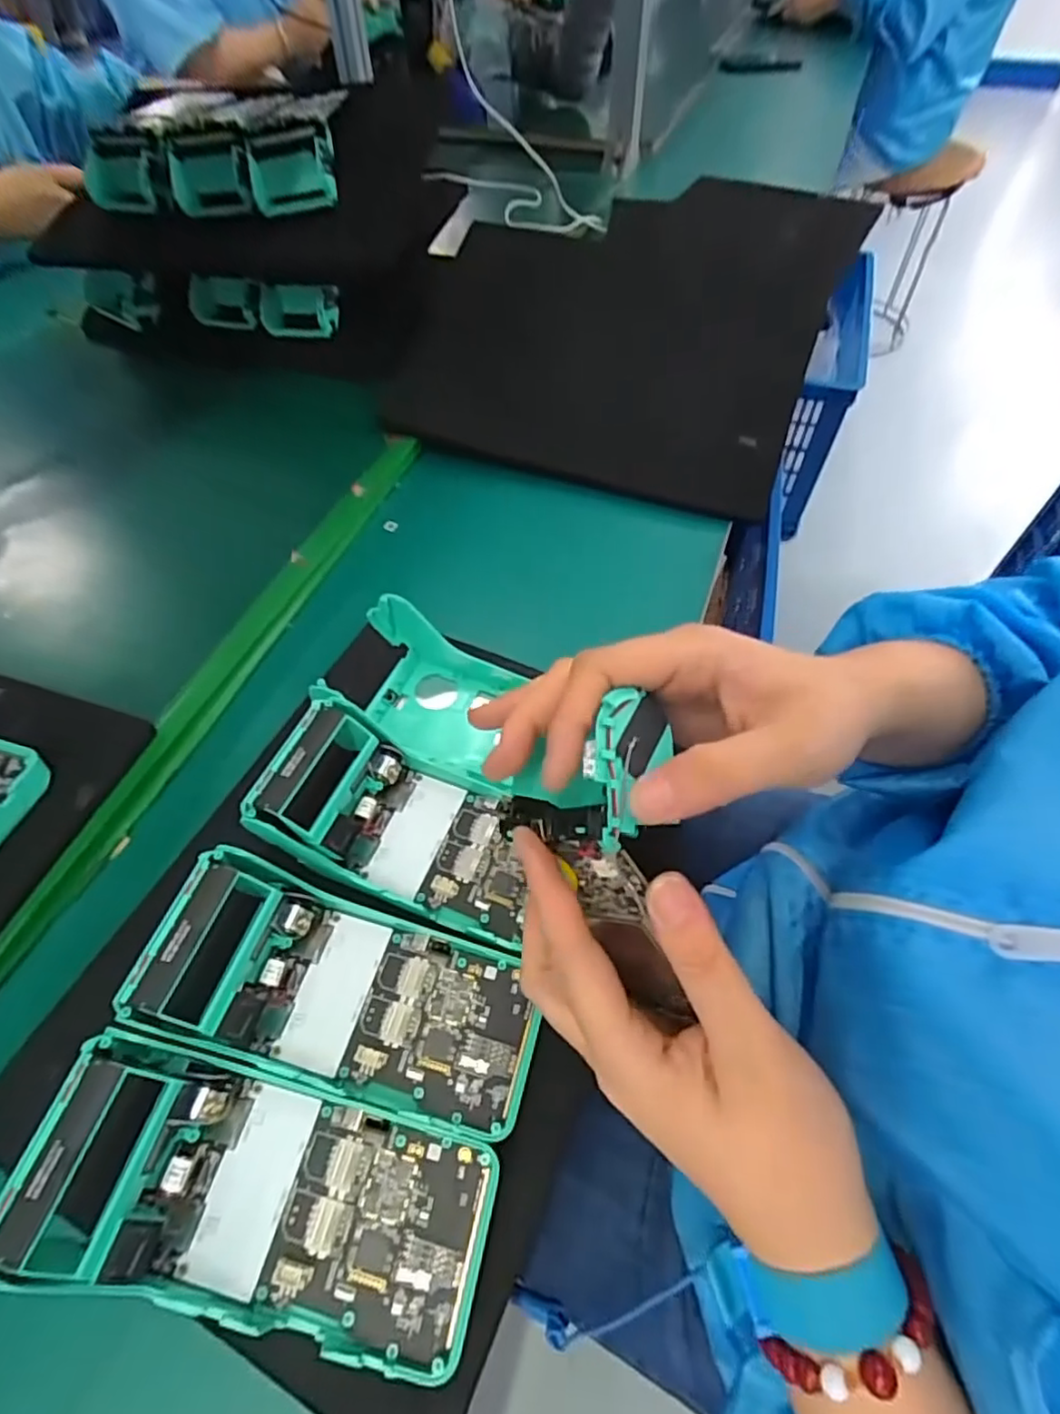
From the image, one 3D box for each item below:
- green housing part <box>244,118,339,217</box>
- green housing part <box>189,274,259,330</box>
[{"bbox_3d":[-0.195,-0.449,0.521,0.072,0.053,0.025,1,37,7],"label":"green housing part"},{"bbox_3d":[-0.293,-0.388,0.596,0.070,0.040,0.021,12,58,10],"label":"green housing part"}]

